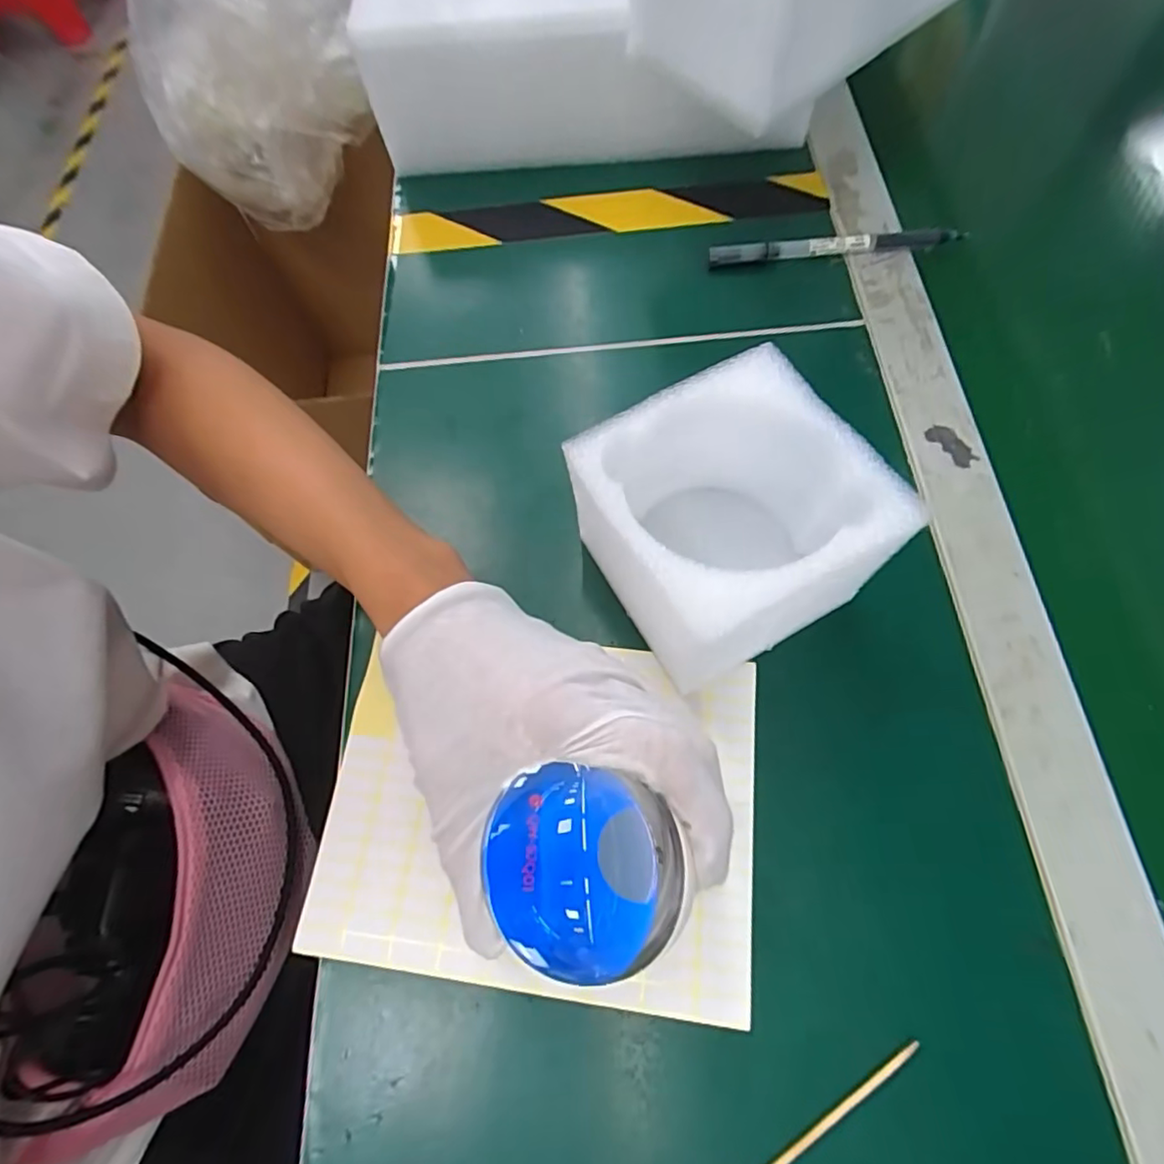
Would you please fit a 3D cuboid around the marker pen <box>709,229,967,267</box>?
[{"bbox_3d":[0.160,-0.215,0.374,0.155,0.014,0.011,-2,68,2],"label":"marker pen"}]

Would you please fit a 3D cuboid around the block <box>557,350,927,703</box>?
[{"bbox_3d":[0.061,-0.021,0.261,0.105,0.091,0.101,-27,69,-8],"label":"block"}]

